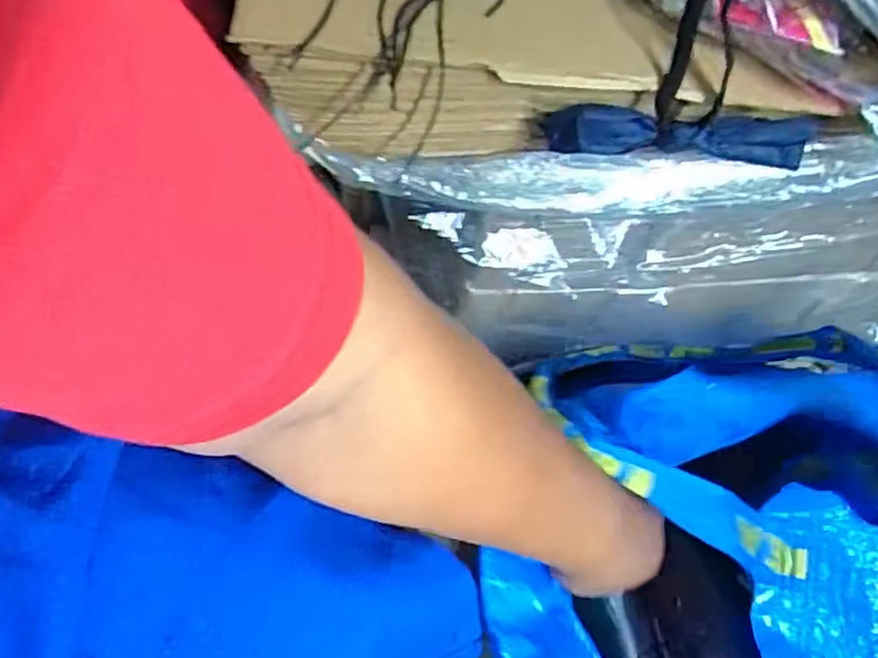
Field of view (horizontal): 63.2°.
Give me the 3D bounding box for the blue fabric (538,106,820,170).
[{"bbox_3d":[0.103,-0.086,0.317,0.109,0.024,0.014,8,66,3],"label":"blue fabric"}]

